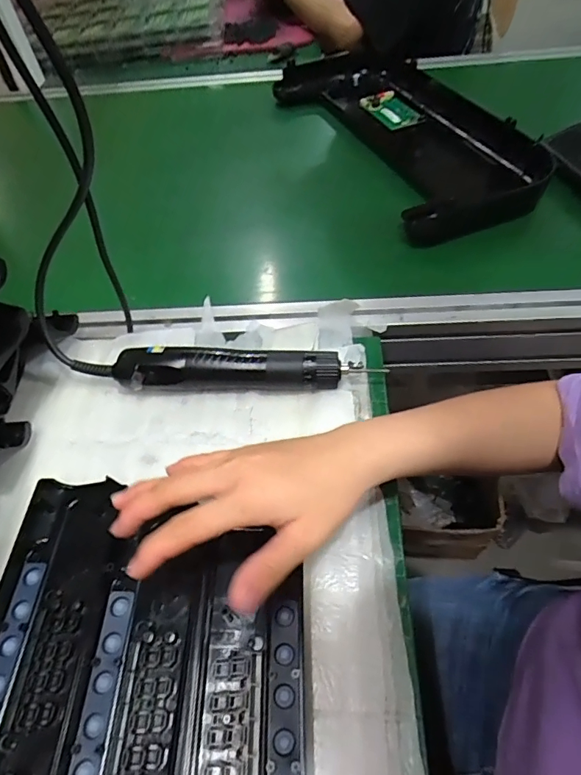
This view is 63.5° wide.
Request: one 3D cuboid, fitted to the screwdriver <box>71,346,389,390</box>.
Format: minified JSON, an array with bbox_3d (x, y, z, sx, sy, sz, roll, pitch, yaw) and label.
[{"bbox_3d":[-0.058,-0.014,0.421,0.258,0.035,0.034,1,52,6],"label":"screwdriver"}]

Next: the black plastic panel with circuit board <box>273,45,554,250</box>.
[{"bbox_3d":[0.157,-0.377,0.682,0.207,0.058,0.504,-21,54,-10],"label":"black plastic panel with circuit board"}]

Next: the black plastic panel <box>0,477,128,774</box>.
[{"bbox_3d":[-0.167,0.173,0.297,0.080,0.016,0.245,0,52,5],"label":"black plastic panel"}]

